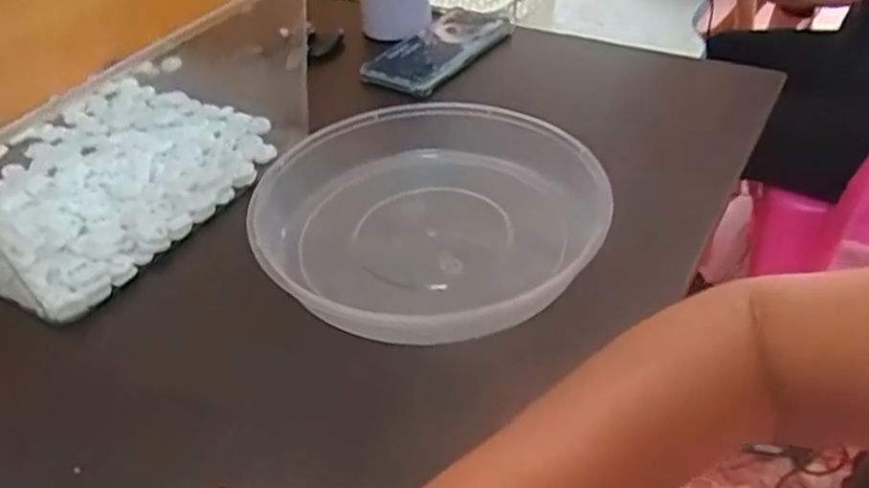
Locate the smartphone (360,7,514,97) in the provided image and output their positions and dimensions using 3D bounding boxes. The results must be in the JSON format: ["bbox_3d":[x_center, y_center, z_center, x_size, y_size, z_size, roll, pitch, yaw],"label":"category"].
[{"bbox_3d":[0.002,-0.192,0.733,0.090,0.015,0.159,22,46,28],"label":"smartphone"}]

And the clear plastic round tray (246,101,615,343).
[{"bbox_3d":[-0.002,-0.022,0.507,0.222,0.036,0.223,-2,39,2],"label":"clear plastic round tray"}]

